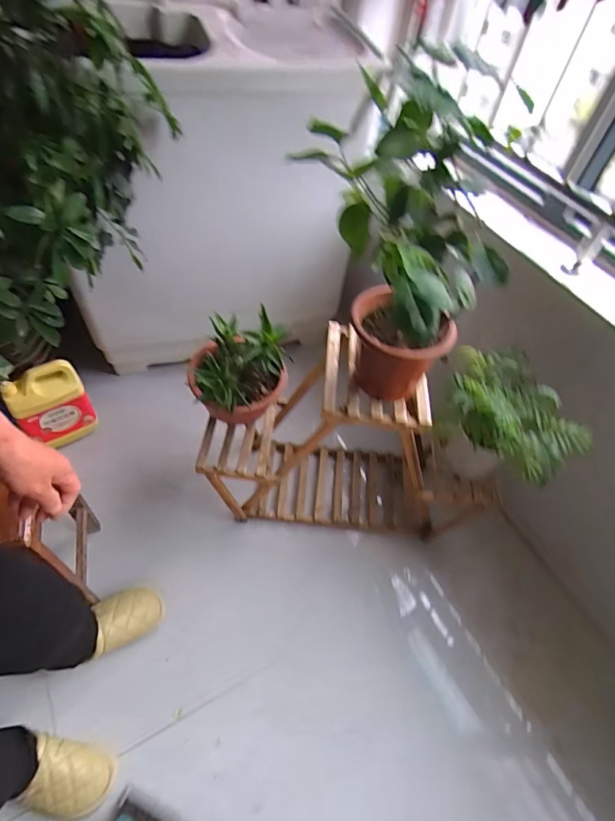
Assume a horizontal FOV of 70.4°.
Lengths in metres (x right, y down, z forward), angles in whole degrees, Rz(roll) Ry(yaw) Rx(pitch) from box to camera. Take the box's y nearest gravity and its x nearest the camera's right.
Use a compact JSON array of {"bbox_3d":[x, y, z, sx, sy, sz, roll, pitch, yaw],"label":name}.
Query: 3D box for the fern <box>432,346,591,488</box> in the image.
[{"bbox_3d":[0.416,0.053,0.979,0.204,0.284,0.304,-9,54,-14],"label":"fern"}]

